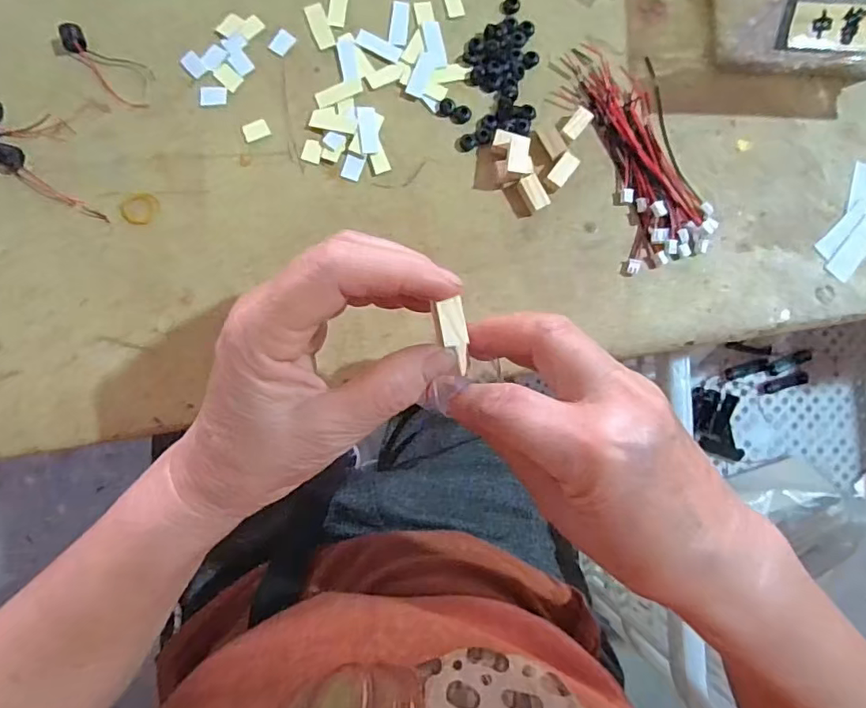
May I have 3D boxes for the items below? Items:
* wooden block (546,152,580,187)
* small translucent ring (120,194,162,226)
[{"bbox_3d":[0.077,-0.109,0.323,0.011,0.007,0.021,36,83,-2],"label":"wooden block"},{"bbox_3d":[-0.162,-0.081,0.300,0.018,0.004,0.020,38,83,-1],"label":"small translucent ring"}]

